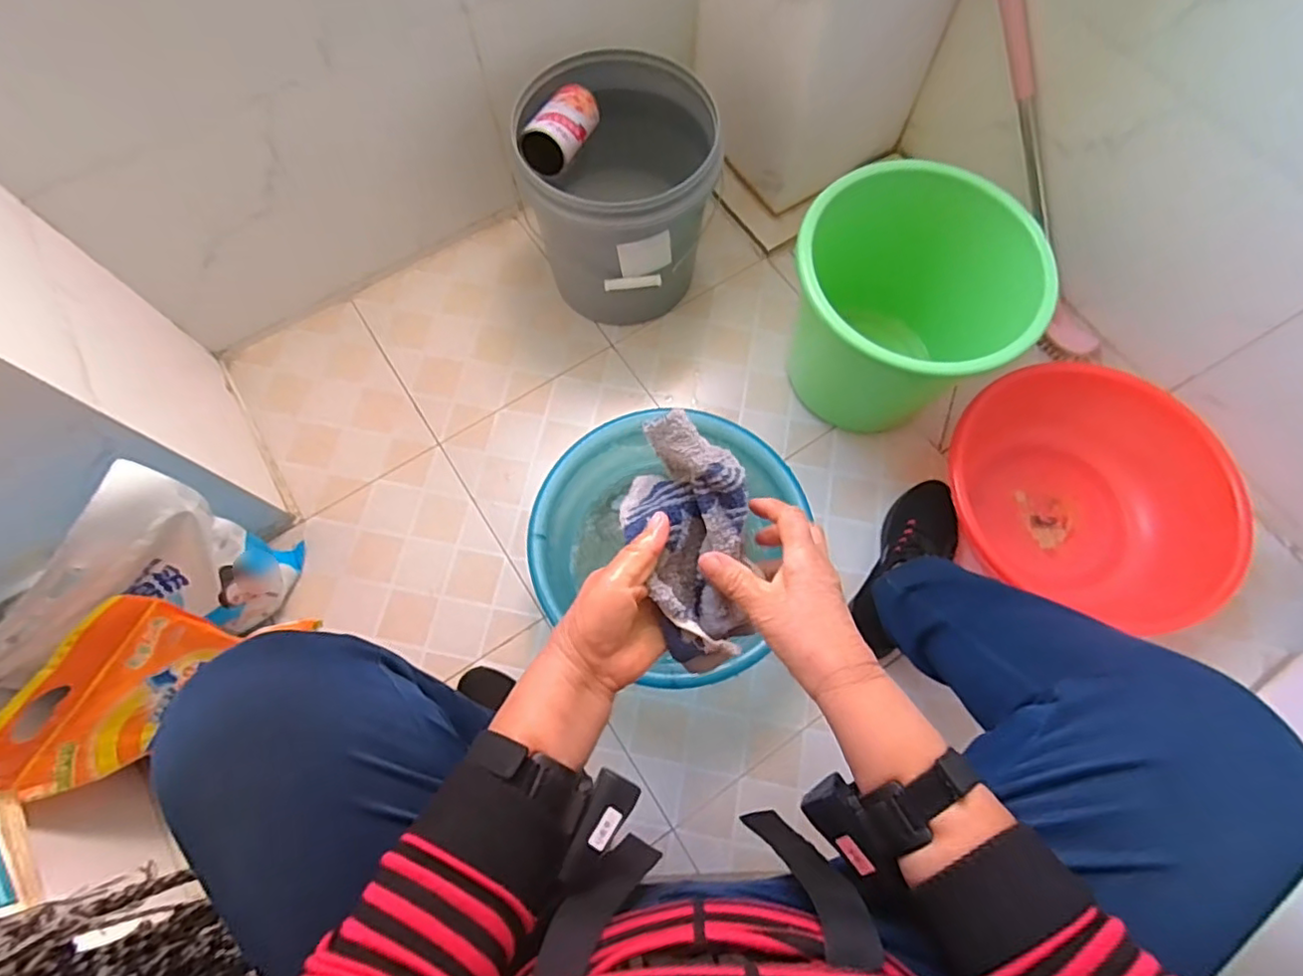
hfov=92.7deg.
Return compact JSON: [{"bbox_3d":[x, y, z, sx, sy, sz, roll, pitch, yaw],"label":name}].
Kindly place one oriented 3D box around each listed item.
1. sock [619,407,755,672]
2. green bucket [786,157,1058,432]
[{"bbox_3d":[0.026,0.039,0.452,0.085,0.058,0.180,-6,96,-2],"label":"sock"},{"bbox_3d":[0.311,-0.215,0.813,0.284,0.272,0.245,28,73,9],"label":"green bucket"}]

